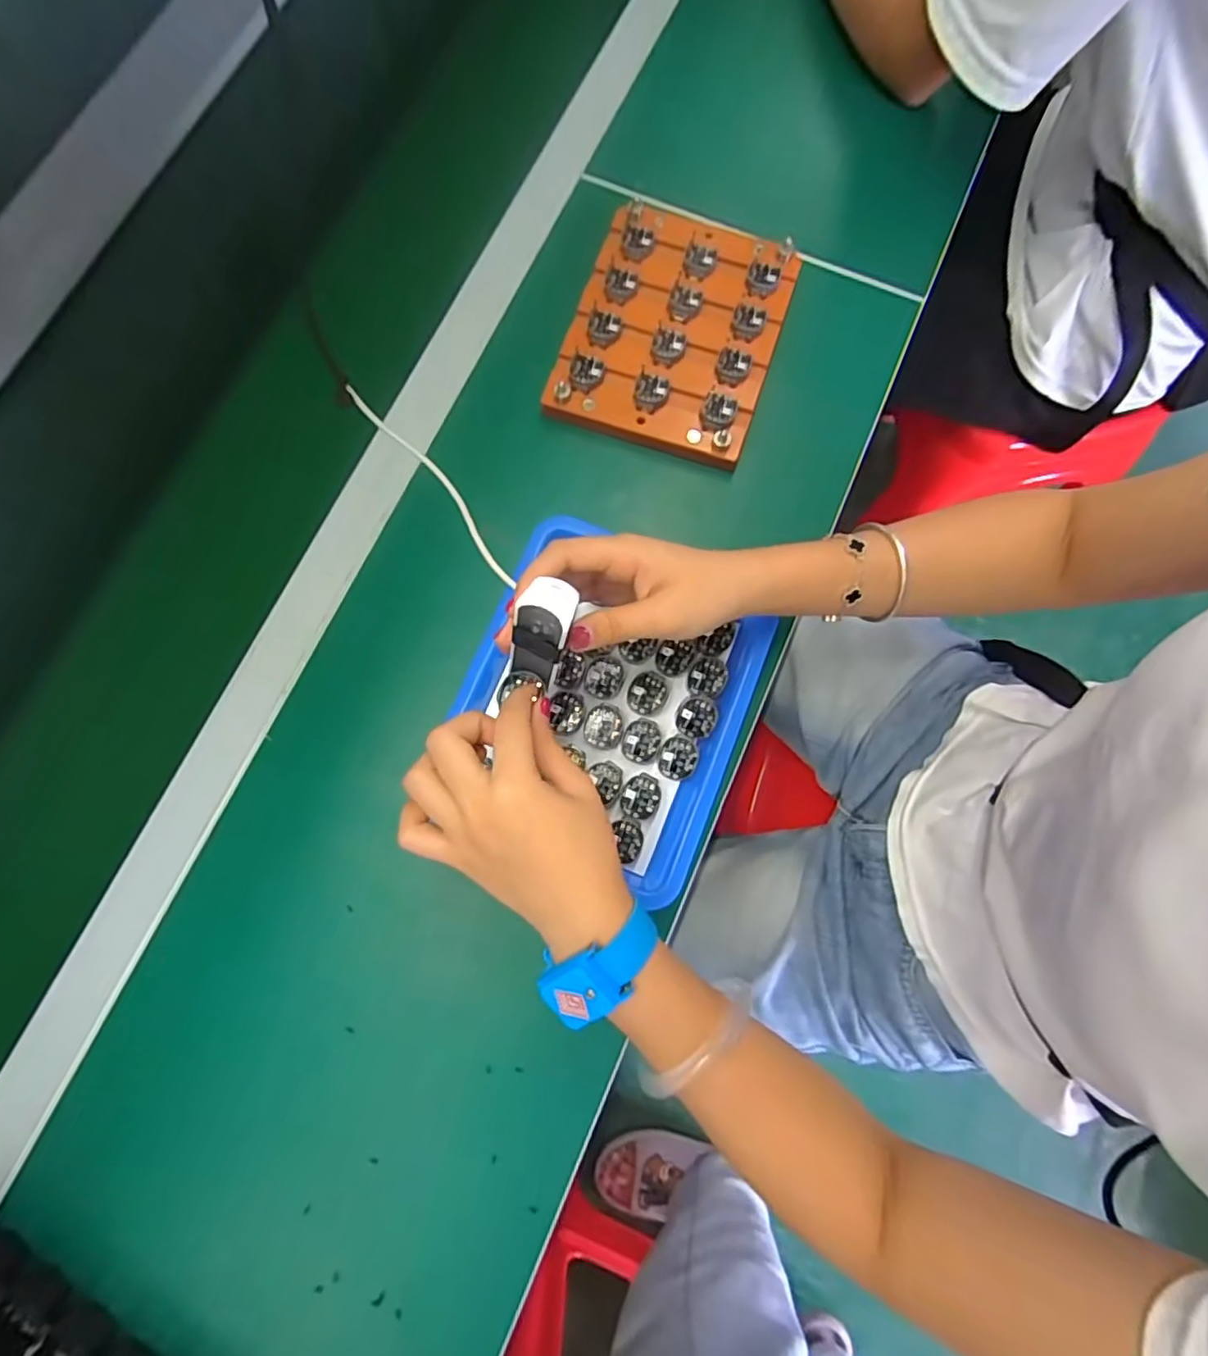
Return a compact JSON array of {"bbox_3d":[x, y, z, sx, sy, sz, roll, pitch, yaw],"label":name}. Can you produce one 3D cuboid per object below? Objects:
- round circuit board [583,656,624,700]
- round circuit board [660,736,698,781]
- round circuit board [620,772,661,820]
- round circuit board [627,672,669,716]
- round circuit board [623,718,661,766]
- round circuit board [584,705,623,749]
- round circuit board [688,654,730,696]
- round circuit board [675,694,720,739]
[{"bbox_3d":[-0.001,-0.001,0.414,0.026,0.004,0.028,0,79,0],"label":"round circuit board"},{"bbox_3d":[0.049,0.053,0.405,0.024,0.005,0.026,0,79,0],"label":"round circuit board"},{"bbox_3d":[0.024,0.076,0.399,0.025,0.004,0.028,14,79,3],"label":"round circuit board"},{"bbox_3d":[0.029,0.010,0.411,0.025,0.004,0.028,26,80,6],"label":"round circuit board"},{"bbox_3d":[0.025,0.041,0.406,0.024,0.004,0.028,15,79,3],"label":"round circuit board"},{"bbox_3d":[0.000,0.032,0.409,0.025,0.007,0.029,15,79,3],"label":"round circuit board"},{"bbox_3d":[0.070,0.000,0.416,0.025,0.008,0.027,0,79,0],"label":"round circuit board"},{"bbox_3d":[0.061,0.026,0.406,0.026,0.006,0.026,0,87,9],"label":"round circuit board"}]

